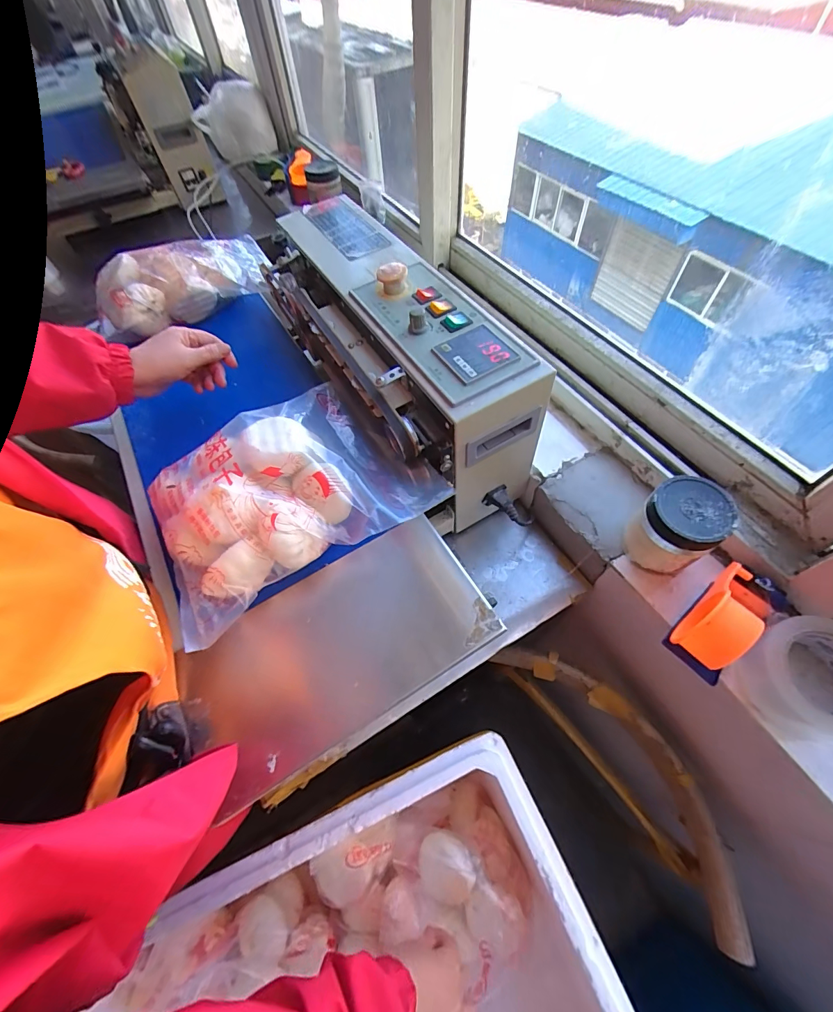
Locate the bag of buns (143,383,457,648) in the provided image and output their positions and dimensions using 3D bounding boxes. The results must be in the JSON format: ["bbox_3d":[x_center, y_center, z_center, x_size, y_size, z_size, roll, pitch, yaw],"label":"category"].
[{"bbox_3d":[-0.147,-0.026,0.429,0.279,0.065,0.217,-30,61,-14],"label":"bag of buns"}]

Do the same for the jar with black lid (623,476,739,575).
[{"bbox_3d":[0.301,0.029,0.467,0.079,0.105,0.077,-2,58,3],"label":"jar with black lid"}]

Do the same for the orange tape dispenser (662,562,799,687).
[{"bbox_3d":[0.338,0.116,0.420,0.133,0.075,0.063,-38,63,-18],"label":"orange tape dispenser"}]

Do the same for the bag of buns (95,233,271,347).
[{"bbox_3d":[-0.400,-0.406,0.696,0.264,0.071,0.196,-25,60,-12],"label":"bag of buns"}]

